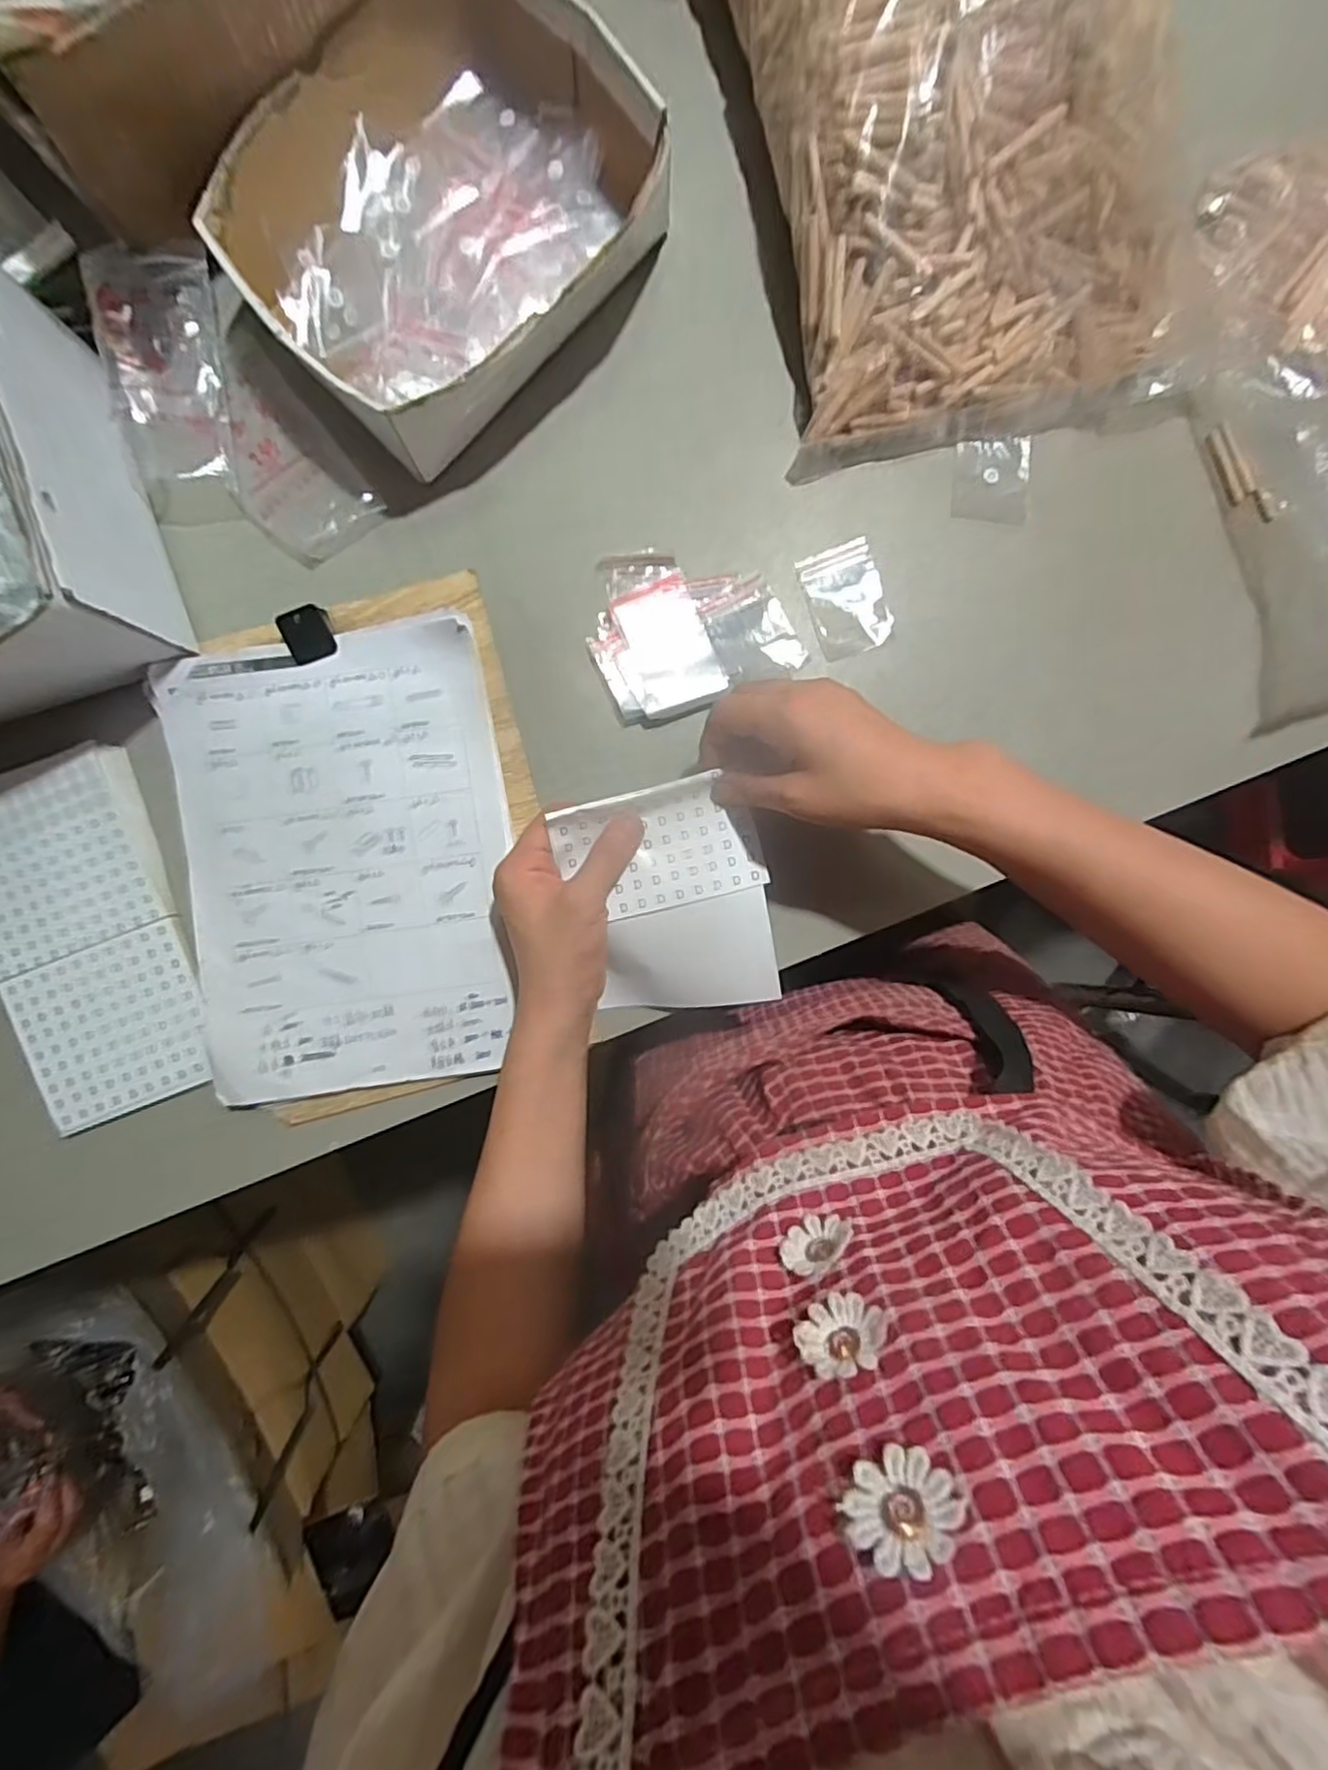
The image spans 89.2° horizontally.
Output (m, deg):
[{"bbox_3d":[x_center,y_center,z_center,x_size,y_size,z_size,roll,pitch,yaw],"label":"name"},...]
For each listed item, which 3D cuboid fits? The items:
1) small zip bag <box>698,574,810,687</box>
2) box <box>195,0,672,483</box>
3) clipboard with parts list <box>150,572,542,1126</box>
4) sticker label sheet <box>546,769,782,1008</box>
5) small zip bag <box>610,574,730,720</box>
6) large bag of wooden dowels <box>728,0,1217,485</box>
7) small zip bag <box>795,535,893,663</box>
[{"bbox_3d":[0.059,-0.167,0.449,0.054,0.004,0.066,-29,91,-5],"label":"small zip bag"},{"bbox_3d":[-0.129,-0.402,0.407,0.250,0.057,0.196,-44,94,1],"label":"box"},{"bbox_3d":[-0.198,-0.021,0.444,0.220,0.023,0.323,-8,94,-2],"label":"clipboard with parts list"},{"bbox_3d":[0.006,0.012,0.414,0.116,0.036,0.141,-14,94,-2],"label":"sticker label sheet"},{"bbox_3d":[0.002,-0.157,0.444,0.057,0.004,0.083,-22,88,-7],"label":"small zip bag"},{"bbox_3d":[0.179,-0.454,0.388,0.258,0.079,0.342,-17,94,-1],"label":"large bag of wooden dowels"},{"bbox_3d":[0.122,-0.191,0.451,0.050,0.009,0.072,-20,93,5],"label":"small zip bag"}]

